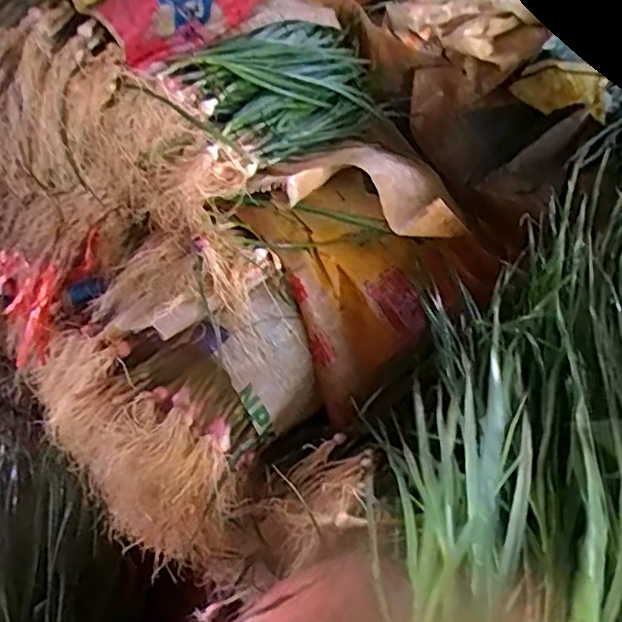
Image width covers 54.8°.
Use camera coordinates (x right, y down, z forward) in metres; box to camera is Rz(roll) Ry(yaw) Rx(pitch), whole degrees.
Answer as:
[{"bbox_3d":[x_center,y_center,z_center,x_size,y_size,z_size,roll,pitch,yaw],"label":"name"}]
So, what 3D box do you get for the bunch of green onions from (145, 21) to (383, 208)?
[{"bbox_3d":[-0.038,-0.315,0.865,0.161,0.128,0.554,21,40,21],"label":"bunch of green onions"}]

